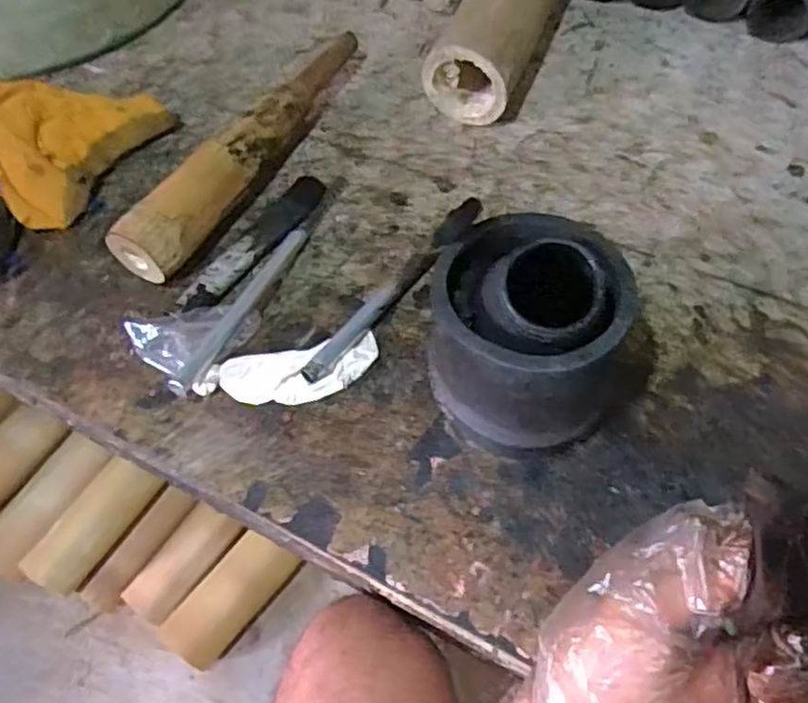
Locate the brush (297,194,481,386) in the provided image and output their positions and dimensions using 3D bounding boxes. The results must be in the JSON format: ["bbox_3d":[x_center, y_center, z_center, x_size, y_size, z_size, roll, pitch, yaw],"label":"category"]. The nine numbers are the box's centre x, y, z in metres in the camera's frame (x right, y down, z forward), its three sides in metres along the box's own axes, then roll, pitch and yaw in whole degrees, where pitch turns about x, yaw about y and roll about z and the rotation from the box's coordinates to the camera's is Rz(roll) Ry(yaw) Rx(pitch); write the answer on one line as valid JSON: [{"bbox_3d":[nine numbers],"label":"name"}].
[{"bbox_3d":[-0.003,-0.046,0.484,0.017,0.016,0.188,31,64,21],"label":"brush"}]

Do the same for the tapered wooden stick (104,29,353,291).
[{"bbox_3d":[-0.121,-0.169,0.549,0.053,0.054,0.282,21,61,16],"label":"tapered wooden stick"}]

